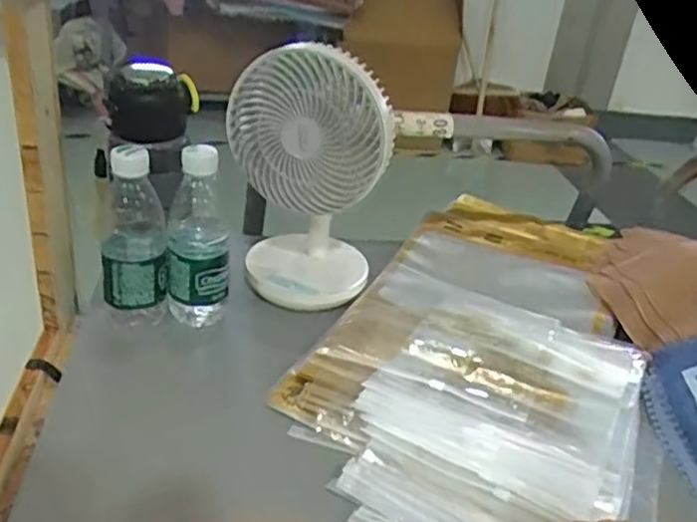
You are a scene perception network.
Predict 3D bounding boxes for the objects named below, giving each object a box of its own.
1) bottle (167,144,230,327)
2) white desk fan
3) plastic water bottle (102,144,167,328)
[{"bbox_3d":[-0.144,-0.022,0.664,0.059,0.176,0.052,-1,30,-12],"label":"bottle"},{"bbox_3d":[-0.045,-0.082,0.694,0.147,0.242,0.101,2,30,-8],"label":"white desk fan"},{"bbox_3d":[-0.202,-0.023,0.650,0.060,0.167,0.060,-3,31,-17],"label":"plastic water bottle"}]

